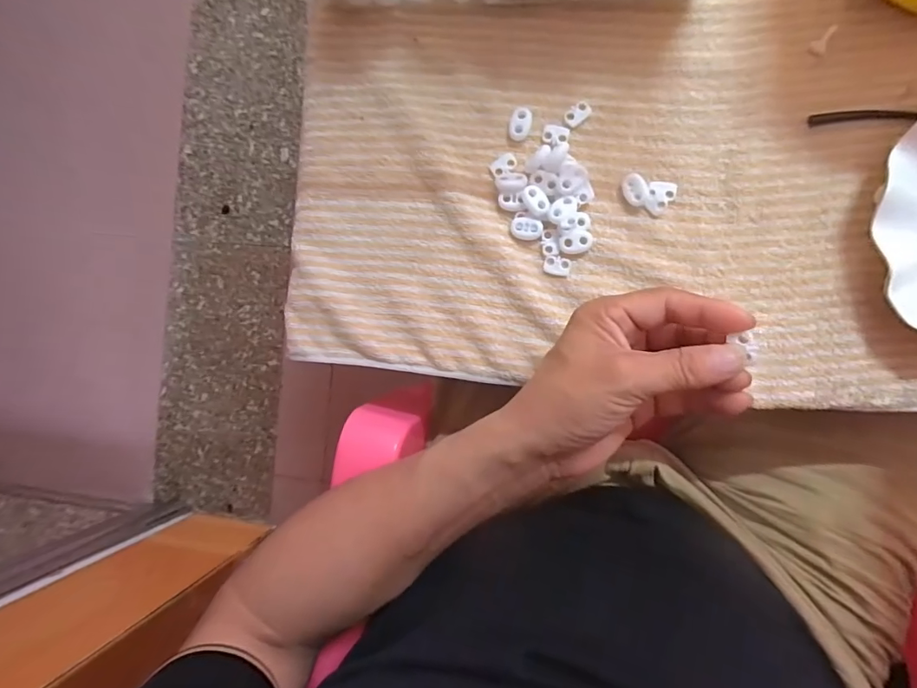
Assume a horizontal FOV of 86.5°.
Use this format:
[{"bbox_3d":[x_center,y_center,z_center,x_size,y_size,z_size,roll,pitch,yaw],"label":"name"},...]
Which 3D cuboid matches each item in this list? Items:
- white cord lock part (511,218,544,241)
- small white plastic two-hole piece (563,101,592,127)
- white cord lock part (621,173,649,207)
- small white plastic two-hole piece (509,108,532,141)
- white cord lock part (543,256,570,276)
[{"bbox_3d":[0.047,-0.080,0.338,0.022,0.004,0.016,7,91,9],"label":"white cord lock part"},{"bbox_3d":[0.083,-0.160,0.339,0.019,0.004,0.012,-40,84,7],"label":"small white plastic two-hole piece"},{"bbox_3d":[0.120,-0.104,0.331,0.015,0.009,0.022,-16,87,8],"label":"white cord lock part"},{"bbox_3d":[0.044,-0.155,0.343,0.014,0.007,0.023,14,92,8],"label":"small white plastic two-hole piece"},{"bbox_3d":[0.068,-0.054,0.339,0.018,0.004,0.013,8,91,9],"label":"white cord lock part"}]

